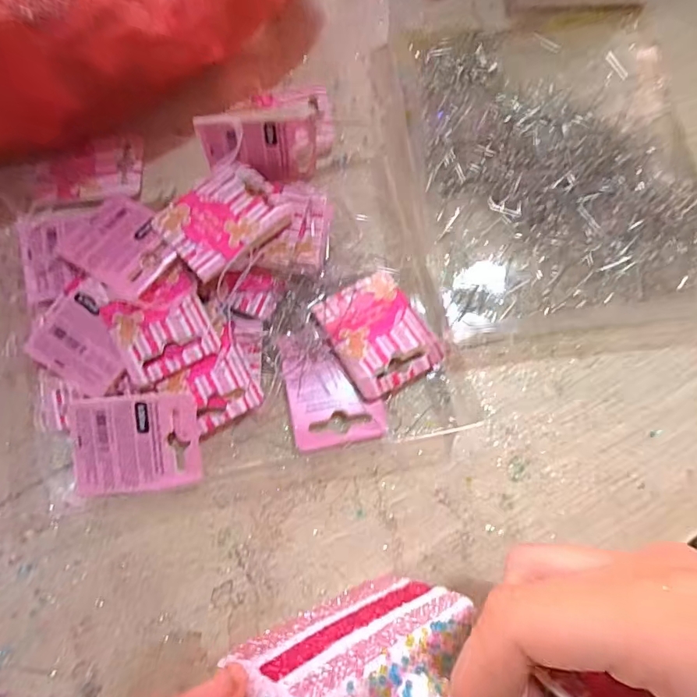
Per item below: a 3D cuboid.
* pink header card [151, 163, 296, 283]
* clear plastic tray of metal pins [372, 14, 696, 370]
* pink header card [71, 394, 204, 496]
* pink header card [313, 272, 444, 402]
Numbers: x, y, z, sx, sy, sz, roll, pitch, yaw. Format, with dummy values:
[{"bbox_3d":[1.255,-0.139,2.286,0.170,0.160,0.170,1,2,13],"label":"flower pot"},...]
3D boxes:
[{"bbox_3d":[-0.061,-0.065,0.241,0.058,0.010,0.046,-40,78,-9],"label":"pink header card"},{"bbox_3d":[0.110,-0.099,0.264,0.168,0.015,0.205,-7,75,-1],"label":"clear plastic tray of metal pins"},{"bbox_3d":[-0.101,0.044,0.226,0.060,0.007,0.044,-6,92,-3],"label":"pink header card"},{"bbox_3d":[0.014,-0.007,0.238,0.046,0.007,0.057,-27,70,-15],"label":"pink header card"}]

